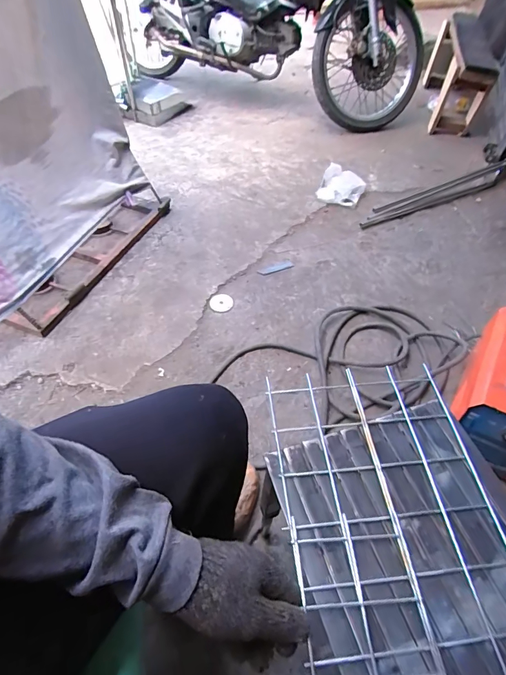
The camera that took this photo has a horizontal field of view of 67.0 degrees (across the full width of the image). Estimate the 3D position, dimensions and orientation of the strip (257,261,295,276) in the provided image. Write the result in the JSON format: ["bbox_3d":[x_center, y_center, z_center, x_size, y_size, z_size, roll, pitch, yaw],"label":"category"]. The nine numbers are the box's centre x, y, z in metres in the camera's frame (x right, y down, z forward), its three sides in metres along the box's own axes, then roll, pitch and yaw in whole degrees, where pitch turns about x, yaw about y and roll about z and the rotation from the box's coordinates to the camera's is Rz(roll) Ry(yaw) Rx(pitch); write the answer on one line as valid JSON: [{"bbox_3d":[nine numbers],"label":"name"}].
[{"bbox_3d":[0.074,-0.226,1.248,0.119,0.004,0.040,-18,55,-14],"label":"strip"}]

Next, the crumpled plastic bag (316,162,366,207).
[{"bbox_3d":[0.349,-0.593,1.507,0.170,0.043,0.202,20,54,14],"label":"crumpled plastic bag"}]

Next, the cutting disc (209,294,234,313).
[{"bbox_3d":[-0.095,-0.103,1.144,0.070,0.005,0.068,2,58,-3],"label":"cutting disc"}]

